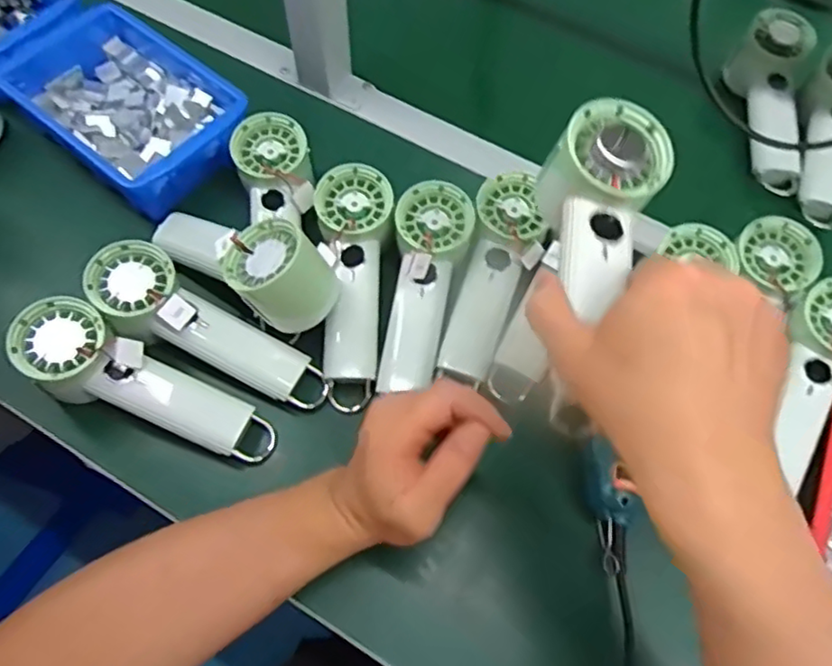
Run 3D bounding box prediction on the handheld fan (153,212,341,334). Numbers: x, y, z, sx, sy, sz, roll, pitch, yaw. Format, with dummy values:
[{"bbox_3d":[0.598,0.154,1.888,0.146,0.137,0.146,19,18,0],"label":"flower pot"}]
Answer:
[{"bbox_3d":[-0.139,-0.058,0.489,0.175,0.071,0.065,27,64,35],"label":"handheld fan"}]

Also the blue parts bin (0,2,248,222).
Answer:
[{"bbox_3d":[-0.262,-0.211,0.581,0.220,0.056,0.153,40,70,17],"label":"blue parts bin"}]

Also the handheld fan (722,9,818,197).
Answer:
[{"bbox_3d":[0.358,-0.224,0.633,0.062,0.056,0.189,5,76,1],"label":"handheld fan"}]

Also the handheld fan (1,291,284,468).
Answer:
[{"bbox_3d":[-0.199,0.044,0.469,0.198,0.058,0.062,28,66,-5],"label":"handheld fan"}]

